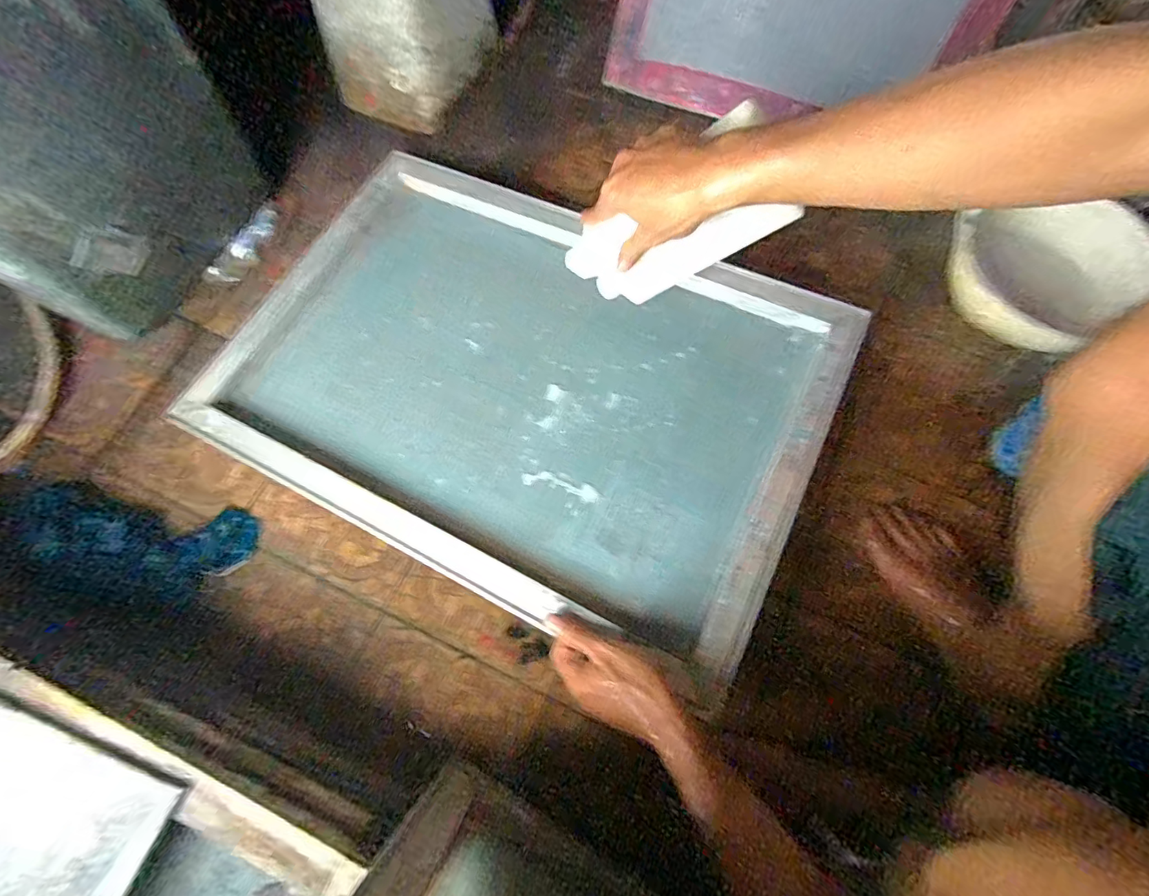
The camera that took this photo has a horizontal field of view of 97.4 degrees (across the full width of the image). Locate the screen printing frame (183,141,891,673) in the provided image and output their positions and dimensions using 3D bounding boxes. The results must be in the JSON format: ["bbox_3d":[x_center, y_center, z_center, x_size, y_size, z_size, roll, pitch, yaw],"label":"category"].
[{"bbox_3d":[-0.074,-0.090,0.590,0.668,0.030,0.449,25,71,15],"label":"screen printing frame"}]

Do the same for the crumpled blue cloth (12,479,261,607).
[{"bbox_3d":[-0.484,0.101,0.541,0.260,0.028,0.106,10,73,1],"label":"crumpled blue cloth"}]

